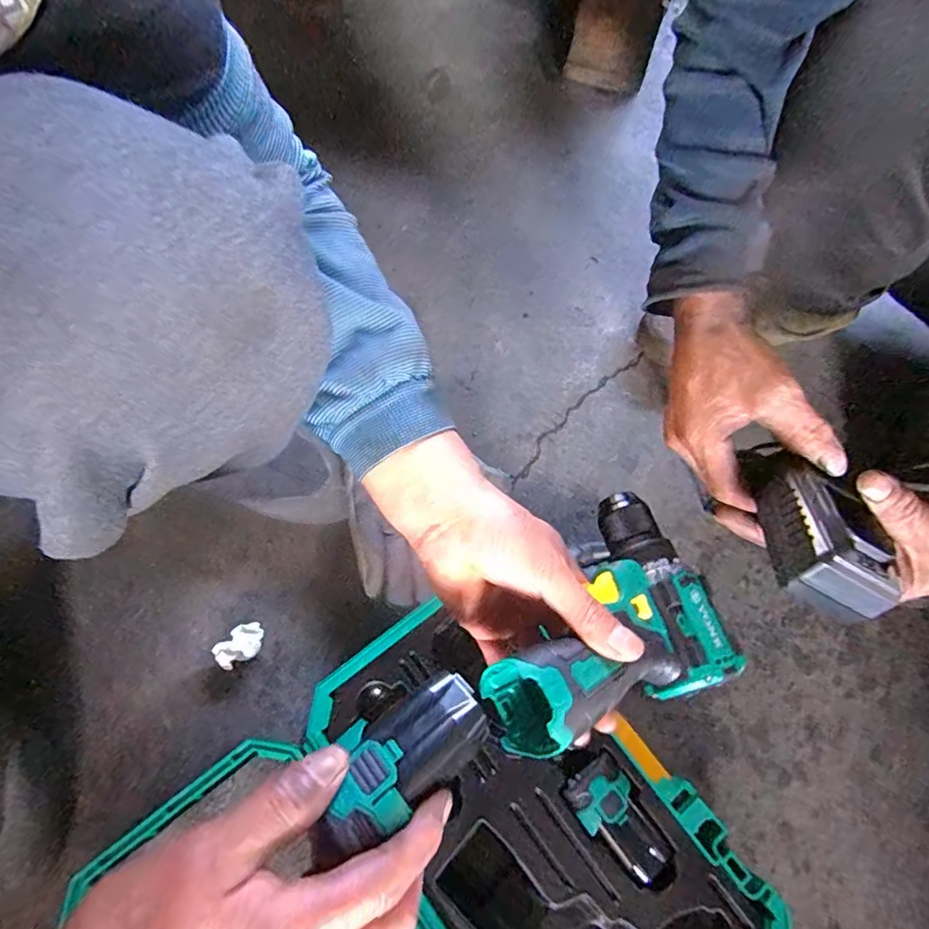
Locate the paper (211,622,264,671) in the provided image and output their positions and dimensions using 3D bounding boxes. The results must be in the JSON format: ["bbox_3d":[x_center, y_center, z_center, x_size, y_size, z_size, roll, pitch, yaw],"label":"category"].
[{"bbox_3d":[-0.215,0.174,0.516,0.046,0.022,0.032,-28,74,-11],"label":"paper"}]

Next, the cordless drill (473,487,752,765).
[{"bbox_3d":[0.076,0.096,0.350,0.167,0.070,0.138,-5,53,-31],"label":"cordless drill"}]

